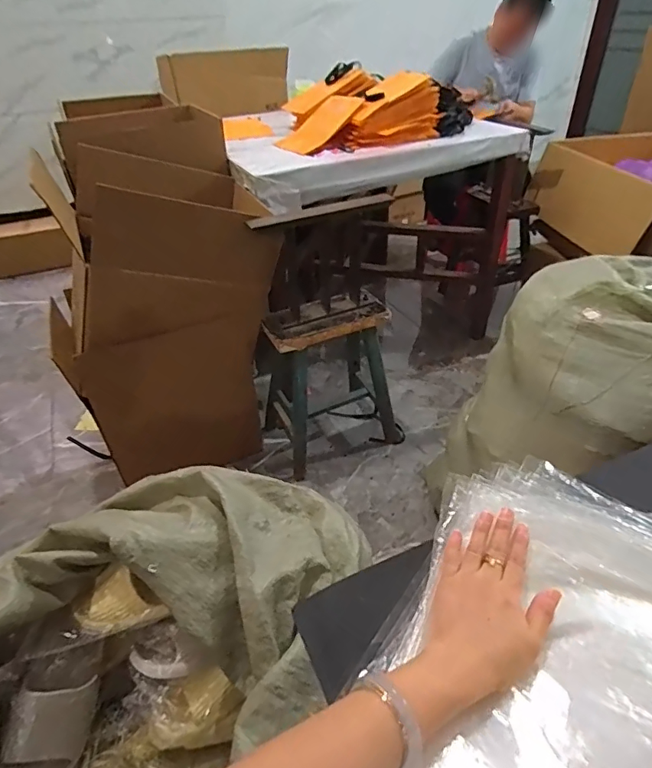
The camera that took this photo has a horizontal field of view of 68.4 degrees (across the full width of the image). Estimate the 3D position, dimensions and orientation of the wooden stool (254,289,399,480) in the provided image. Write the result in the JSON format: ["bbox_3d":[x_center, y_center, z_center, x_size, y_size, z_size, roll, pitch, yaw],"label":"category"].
[{"bbox_3d":[0.004,-0.035,1.535,0.383,0.495,0.319,-17,40,-17],"label":"wooden stool"}]

